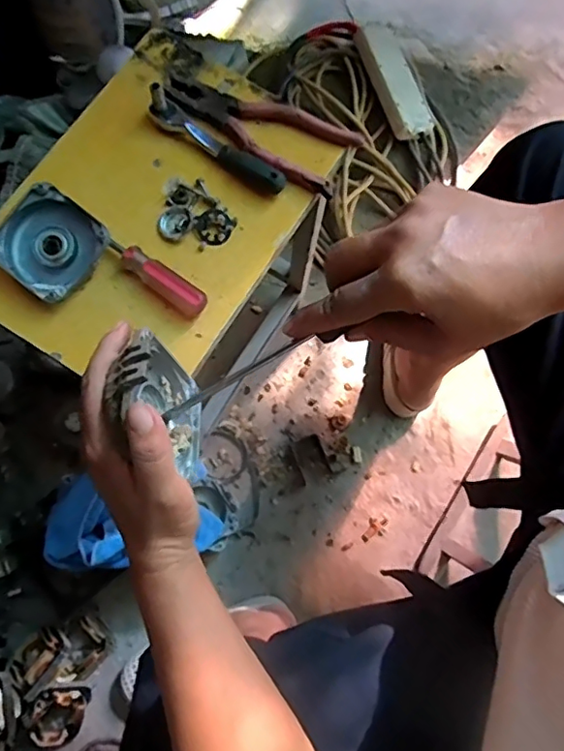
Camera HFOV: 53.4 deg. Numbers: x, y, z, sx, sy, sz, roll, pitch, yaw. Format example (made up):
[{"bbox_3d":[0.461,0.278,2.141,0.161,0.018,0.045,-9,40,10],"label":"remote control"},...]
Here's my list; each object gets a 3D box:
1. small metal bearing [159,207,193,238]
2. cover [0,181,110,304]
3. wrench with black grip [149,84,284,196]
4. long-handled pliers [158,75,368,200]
[{"bbox_3d":[-0.099,-0.142,0.521,0.030,0.006,0.026,-39,79,-9],"label":"small metal bearing"},{"bbox_3d":[-0.204,-0.115,0.491,0.081,0.028,0.081,37,79,9],"label":"cover"},{"bbox_3d":[-0.059,-0.221,0.525,0.148,0.042,0.020,32,78,8],"label":"wrench with black grip"},{"bbox_3d":[-0.028,-0.239,0.540,0.195,0.015,0.073,23,77,6],"label":"long-handled pliers"}]

